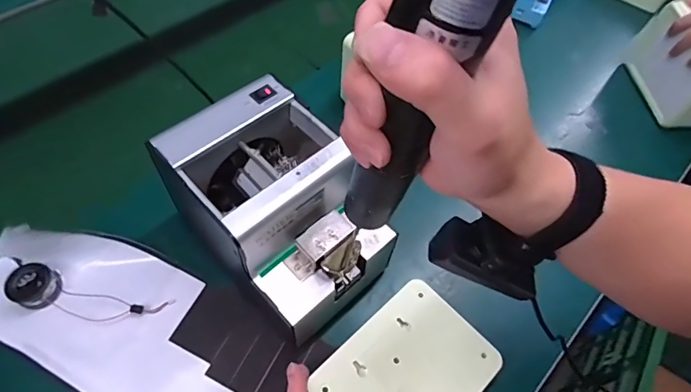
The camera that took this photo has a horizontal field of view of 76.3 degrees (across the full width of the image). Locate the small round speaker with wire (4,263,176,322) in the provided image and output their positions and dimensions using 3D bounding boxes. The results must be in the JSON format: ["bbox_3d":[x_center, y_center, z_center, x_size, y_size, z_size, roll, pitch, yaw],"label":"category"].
[{"bbox_3d":[-0.245,0.097,0.416,0.147,0.018,0.039,13,57,4],"label":"small round speaker with wire"}]

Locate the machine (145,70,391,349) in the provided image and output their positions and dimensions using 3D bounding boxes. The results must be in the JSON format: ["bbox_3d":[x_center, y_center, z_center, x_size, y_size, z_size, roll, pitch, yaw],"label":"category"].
[{"bbox_3d":[-0.058,0.017,0.406,0.124,0.146,0.178,-38,67,-24],"label":"machine"}]

